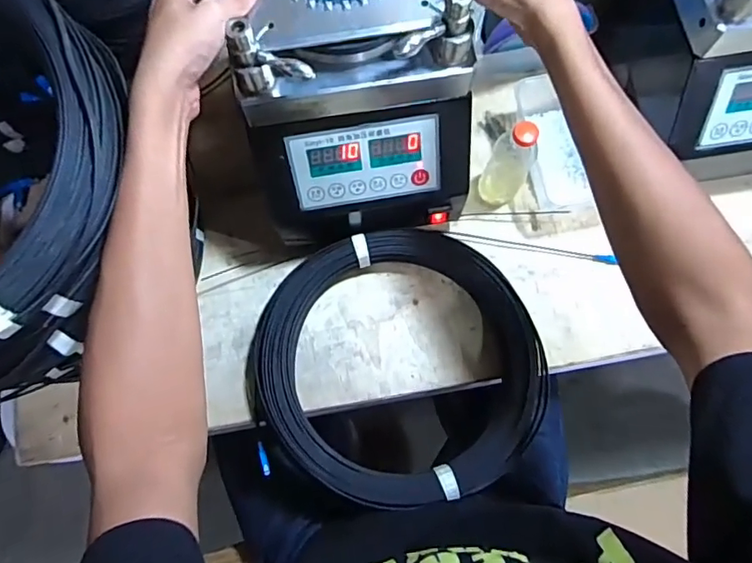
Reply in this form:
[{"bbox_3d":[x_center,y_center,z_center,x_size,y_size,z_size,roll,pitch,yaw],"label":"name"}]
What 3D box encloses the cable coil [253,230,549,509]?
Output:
[{"bbox_3d":[0.028,0.093,0.604,0.329,0.056,0.305,0,76,2],"label":"cable coil"}]

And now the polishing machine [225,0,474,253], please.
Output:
[{"bbox_3d":[-0.020,-0.216,0.545,0.210,0.253,0.268,-6,76,0],"label":"polishing machine"}]

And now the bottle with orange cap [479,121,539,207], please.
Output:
[{"bbox_3d":[0.160,-0.144,0.616,0.049,0.131,0.056,28,79,8],"label":"bottle with orange cap"}]

